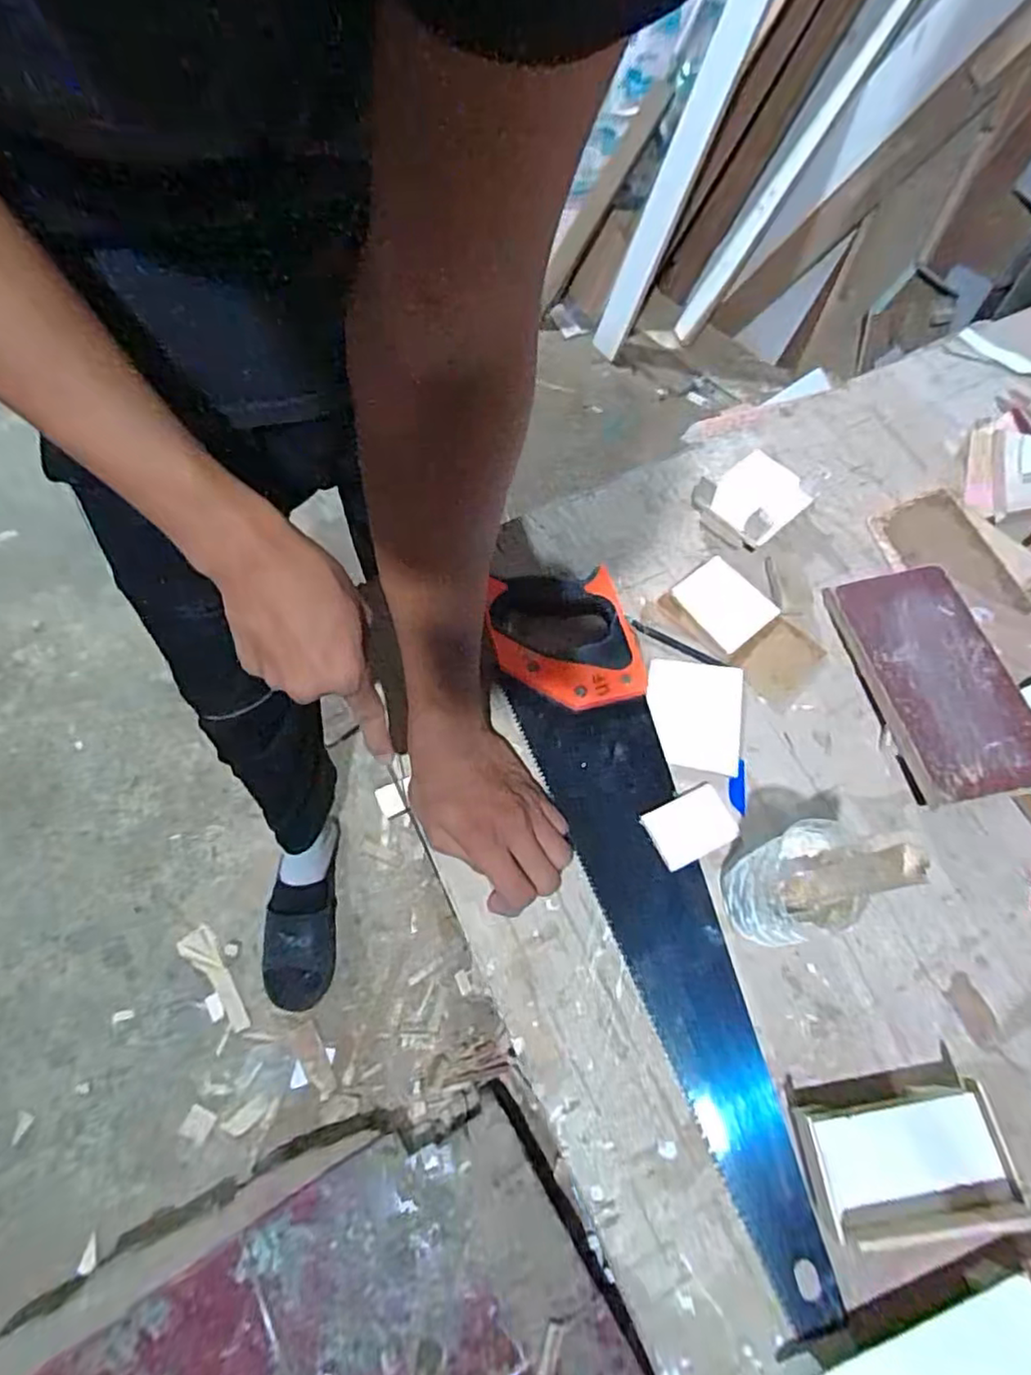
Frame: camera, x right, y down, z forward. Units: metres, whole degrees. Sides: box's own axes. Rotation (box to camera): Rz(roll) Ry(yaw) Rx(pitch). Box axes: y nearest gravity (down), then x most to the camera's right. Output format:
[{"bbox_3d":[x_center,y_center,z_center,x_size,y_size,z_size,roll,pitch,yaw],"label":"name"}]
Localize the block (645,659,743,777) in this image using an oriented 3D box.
[{"bbox_3d":[0.141,0.019,0.516,0.074,0.011,0.087,9,62,3],"label":"block"}]

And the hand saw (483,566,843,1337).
[{"bbox_3d":[0.083,0.128,0.460,0.105,0.031,0.500,-12,63,-8],"label":"hand saw"}]

